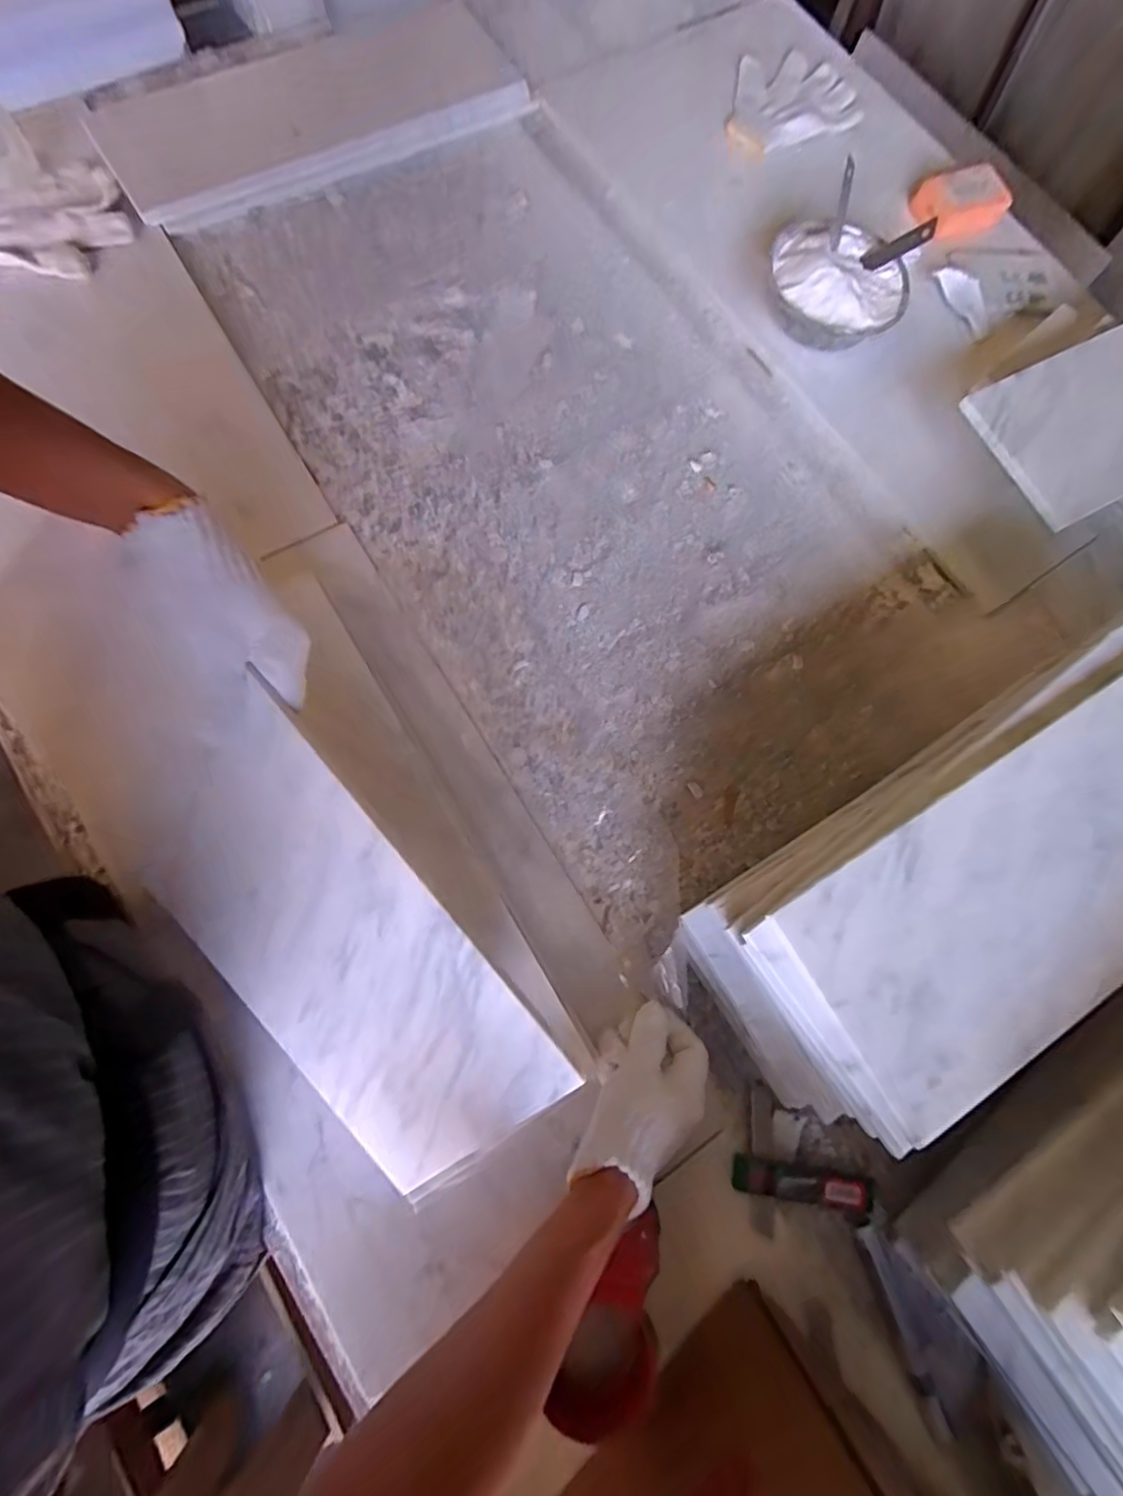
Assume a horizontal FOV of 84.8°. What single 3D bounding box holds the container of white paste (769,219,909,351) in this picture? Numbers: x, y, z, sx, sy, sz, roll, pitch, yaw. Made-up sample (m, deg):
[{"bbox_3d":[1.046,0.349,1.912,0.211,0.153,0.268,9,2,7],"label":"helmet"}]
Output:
[{"bbox_3d":[0.288,-0.486,0.657,0.148,0.057,0.140,22,75,2],"label":"container of white paste"}]

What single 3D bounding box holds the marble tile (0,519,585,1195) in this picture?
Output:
[{"bbox_3d":[-0.196,0.072,0.380,0.169,0.013,0.445,-40,89,16],"label":"marble tile"}]

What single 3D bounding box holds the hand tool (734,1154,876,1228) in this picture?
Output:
[{"bbox_3d":[0.190,0.338,0.471,0.124,0.018,0.027,19,72,-10],"label":"hand tool"}]

